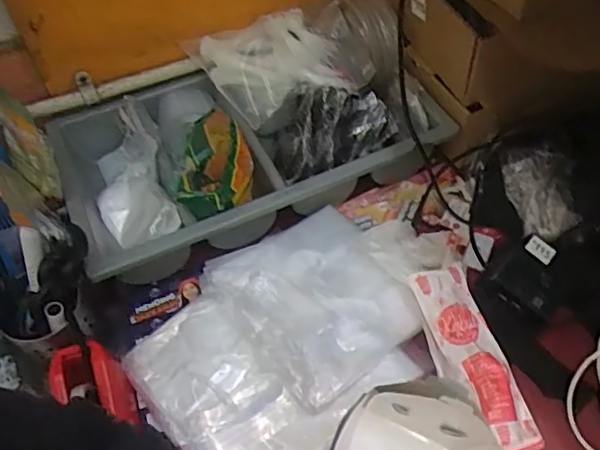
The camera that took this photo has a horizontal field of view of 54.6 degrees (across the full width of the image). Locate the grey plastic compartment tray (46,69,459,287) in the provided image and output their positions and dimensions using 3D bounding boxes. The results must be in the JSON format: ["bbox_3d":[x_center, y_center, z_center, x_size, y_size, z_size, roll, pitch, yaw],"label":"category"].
[{"bbox_3d":[-0.073,-0.123,0.783,0.473,0.127,0.277,-21,54,-12],"label":"grey plastic compartment tray"}]

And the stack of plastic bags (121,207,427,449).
[{"bbox_3d":[-0.015,0.127,0.644,0.312,0.056,0.261,-34,58,-20],"label":"stack of plastic bags"}]

